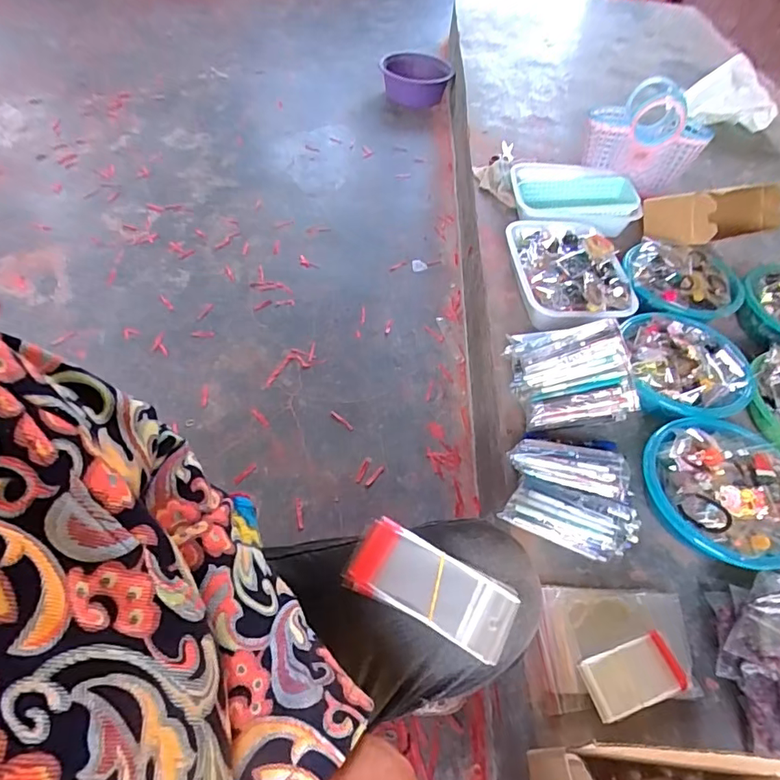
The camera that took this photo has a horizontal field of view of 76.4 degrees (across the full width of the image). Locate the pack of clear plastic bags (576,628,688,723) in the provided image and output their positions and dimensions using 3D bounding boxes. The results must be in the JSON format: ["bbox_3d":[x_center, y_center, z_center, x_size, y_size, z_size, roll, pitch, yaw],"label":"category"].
[{"bbox_3d":[0.294,0.345,0.599,0.121,0.010,0.065,-12,55,-15],"label":"pack of clear plastic bags"}]

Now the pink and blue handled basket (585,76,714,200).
[{"bbox_3d":[0.587,-0.587,1.145,0.210,0.192,0.144,-5,53,-10],"label":"pink and blue handled basket"}]

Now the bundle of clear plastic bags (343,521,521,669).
[{"bbox_3d":[0.032,0.151,0.378,0.125,0.011,0.056,27,73,10],"label":"bundle of clear plastic bags"}]

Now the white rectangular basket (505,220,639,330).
[{"bbox_3d":[0.351,-0.228,0.979,0.206,0.071,0.280,1,53,-5],"label":"white rectangular basket"}]

